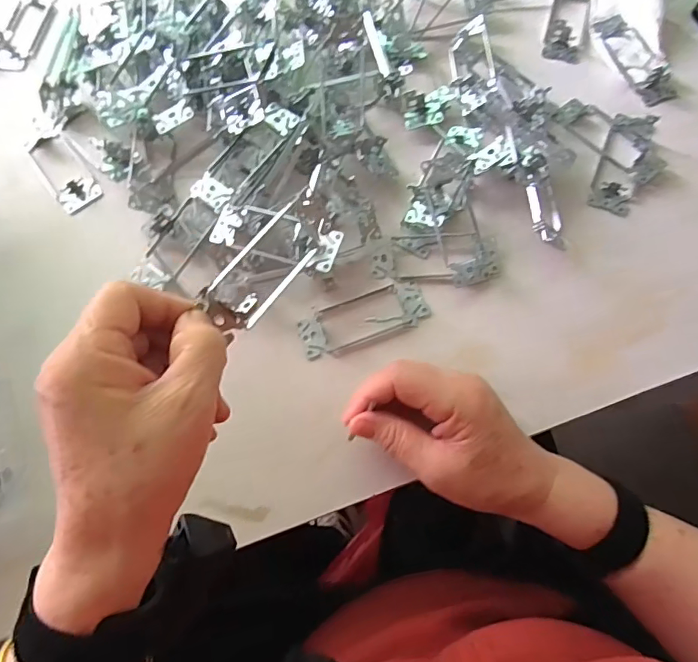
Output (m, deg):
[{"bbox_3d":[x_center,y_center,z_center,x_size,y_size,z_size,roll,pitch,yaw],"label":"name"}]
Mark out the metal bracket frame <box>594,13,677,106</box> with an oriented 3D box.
[{"bbox_3d":[0.278,-0.267,0.460,0.036,0.020,0.107,-22,73,-6],"label":"metal bracket frame"}]

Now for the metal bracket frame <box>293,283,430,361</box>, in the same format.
[{"bbox_3d":[0.012,-0.010,0.392,0.105,0.005,0.041,-21,73,-6],"label":"metal bracket frame"}]

